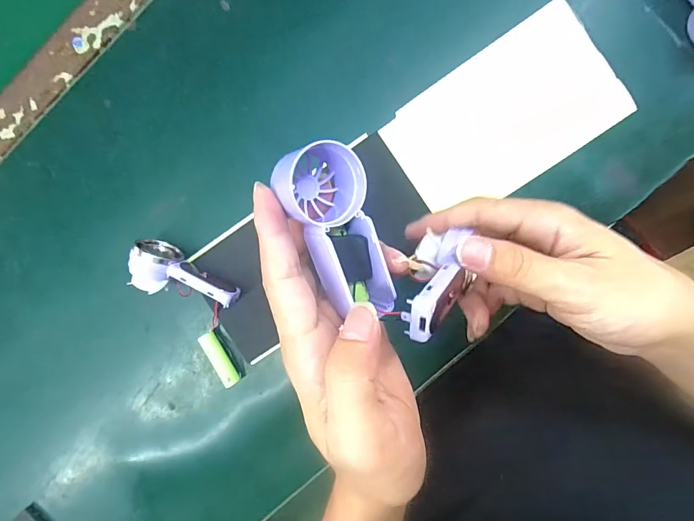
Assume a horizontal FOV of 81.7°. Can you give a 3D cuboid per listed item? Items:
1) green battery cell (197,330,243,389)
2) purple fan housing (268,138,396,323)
[{"bbox_3d":[-0.111,0.086,0.353,0.015,0.013,0.051,-32,89,7],"label":"green battery cell"},{"bbox_3d":[-0.004,-0.018,0.207,0.043,0.035,0.091,-23,83,7],"label":"purple fan housing"}]

